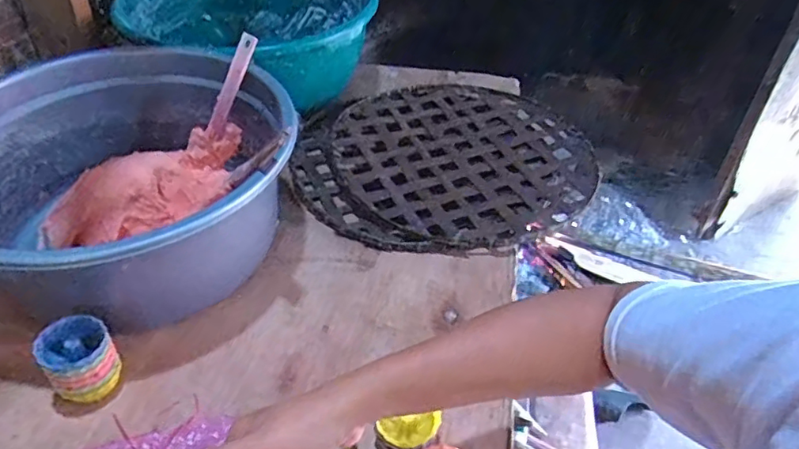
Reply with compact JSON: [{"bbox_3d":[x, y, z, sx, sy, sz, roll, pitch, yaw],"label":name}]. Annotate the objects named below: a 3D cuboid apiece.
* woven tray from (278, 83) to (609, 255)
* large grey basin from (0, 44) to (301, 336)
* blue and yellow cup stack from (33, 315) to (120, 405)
[{"bbox_3d":[0.070,-0.096,0.876,0.421,0.055,0.396,-29,49,-30],"label":"woven tray"},{"bbox_3d":[-0.324,-0.049,0.692,0.379,0.172,0.387,1,41,-1],"label":"large grey basin"},{"bbox_3d":[-0.317,0.133,0.567,0.059,0.060,0.061,32,50,30],"label":"blue and yellow cup stack"}]

